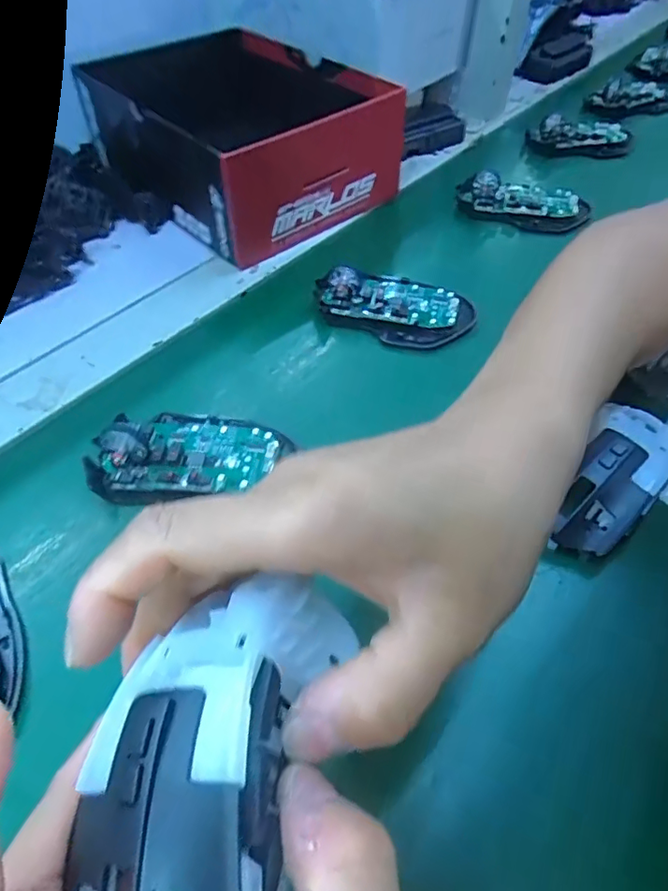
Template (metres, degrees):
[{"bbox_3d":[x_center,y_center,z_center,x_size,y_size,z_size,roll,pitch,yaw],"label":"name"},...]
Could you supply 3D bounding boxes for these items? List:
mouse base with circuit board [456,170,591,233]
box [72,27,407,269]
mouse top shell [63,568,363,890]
[{"bbox_3d":[0.172,-0.225,0.493,0.114,0.031,0.062,18,53,14],"label":"mouse base with circuit board"},{"bbox_3d":[-0.087,-0.291,0.507,0.196,0.090,0.252,-35,59,-25],"label":"box"},{"bbox_3d":[-0.031,0.072,0.131,0.055,0.028,0.093,13,52,10],"label":"mouse top shell"}]

